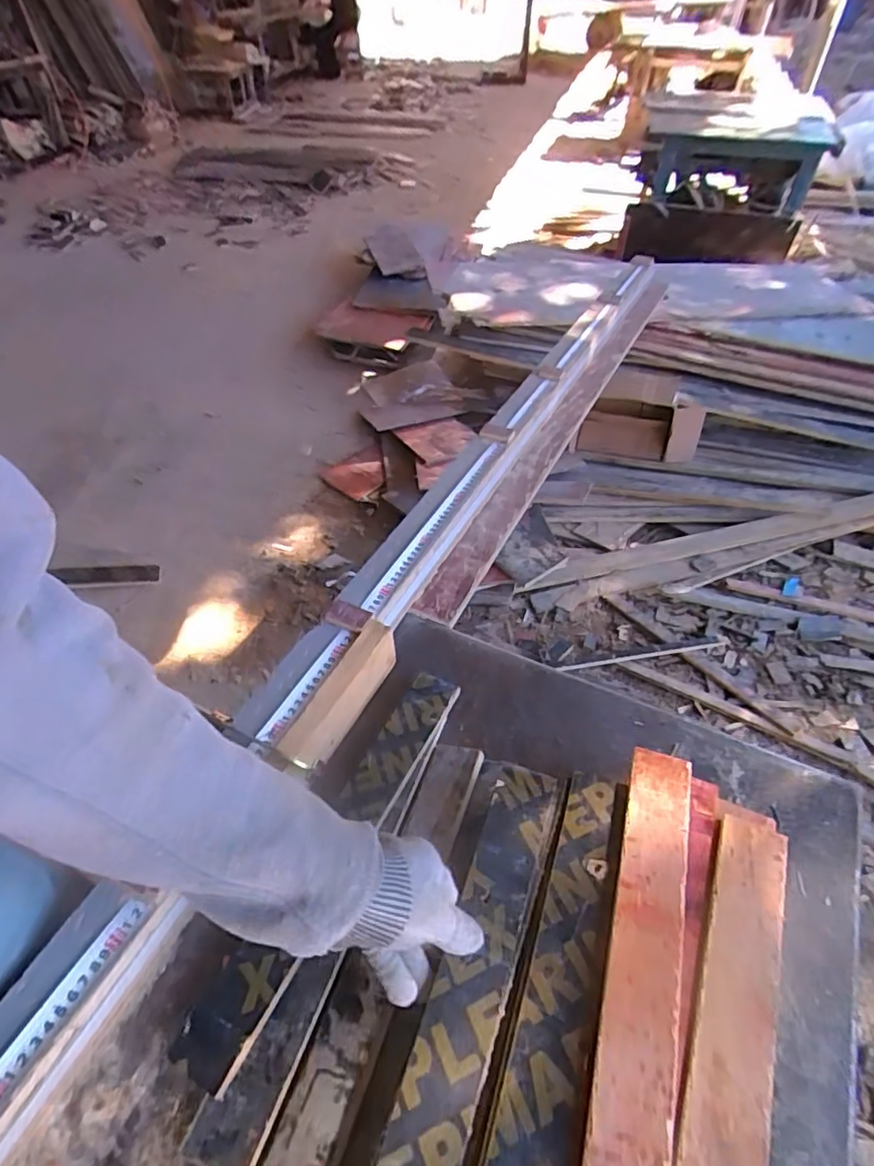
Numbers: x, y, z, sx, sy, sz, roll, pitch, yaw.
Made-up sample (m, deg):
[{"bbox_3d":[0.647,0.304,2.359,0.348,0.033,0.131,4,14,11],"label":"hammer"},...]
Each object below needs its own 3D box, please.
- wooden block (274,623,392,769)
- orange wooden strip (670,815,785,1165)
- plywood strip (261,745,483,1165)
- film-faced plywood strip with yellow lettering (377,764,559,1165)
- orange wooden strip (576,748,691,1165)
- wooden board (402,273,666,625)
[{"bbox_3d":[-0.099,0.119,0.609,0.029,0.060,0.165,20,50,20],"label":"wooden block"},{"bbox_3d":[0.182,0.326,0.367,0.050,0.021,0.370,17,49,18],"label":"orange wooden strip"},{"bbox_3d":[-0.045,0.298,0.470,0.051,0.019,0.376,15,48,16],"label":"plywood strip"},{"bbox_3d":[0.021,0.291,0.407,0.045,0.010,0.354,16,49,16],"label":"film-faced plywood strip with yellow lettering"},{"bbox_3d":[0.138,0.285,0.397,0.050,0.011,0.370,14,48,14],"label":"orange wooden strip"},{"bbox_3d":[0.246,-0.327,1.065,0.066,0.053,1.119,20,50,20],"label":"wooden board"}]

